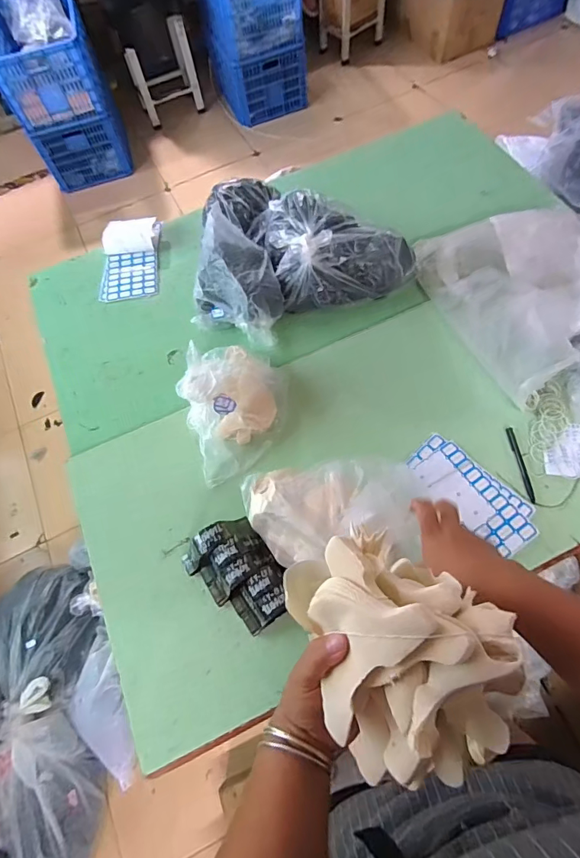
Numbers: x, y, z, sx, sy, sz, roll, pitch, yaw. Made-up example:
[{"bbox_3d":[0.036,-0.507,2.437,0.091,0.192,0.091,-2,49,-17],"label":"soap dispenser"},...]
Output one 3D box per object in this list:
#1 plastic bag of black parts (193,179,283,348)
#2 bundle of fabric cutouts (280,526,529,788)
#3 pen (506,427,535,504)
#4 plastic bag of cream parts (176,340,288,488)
[{"bbox_3d":[-0.096,-0.367,0.925,0.198,0.146,0.343,7,65,6],"label":"plastic bag of black parts"},{"bbox_3d":[0.085,0.162,0.341,0.140,0.095,0.177,-21,66,-8],"label":"bundle of fabric cutouts"},{"bbox_3d":[0.396,0.059,0.752,0.014,0.008,0.137,-4,65,0],"label":"pen"},{"bbox_3d":[-0.105,-0.046,0.775,0.164,0.131,0.258,15,66,9],"label":"plastic bag of cream parts"}]

